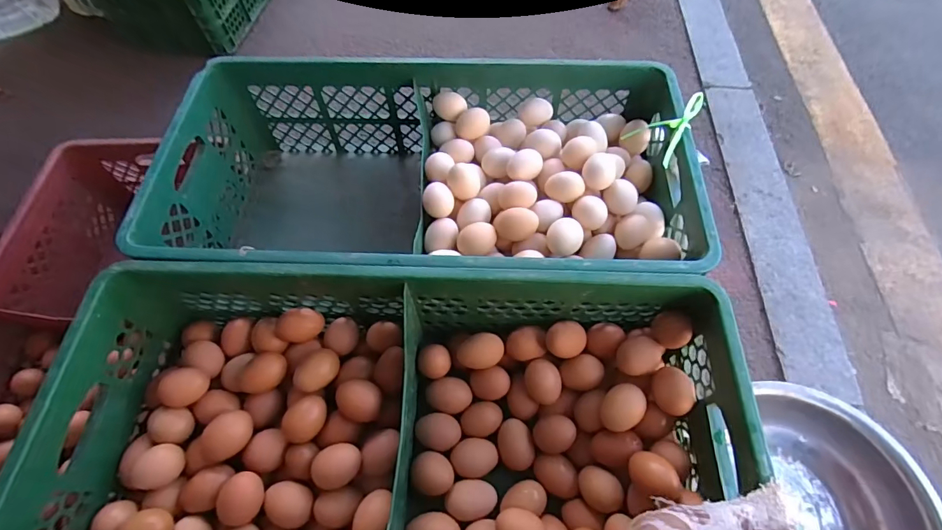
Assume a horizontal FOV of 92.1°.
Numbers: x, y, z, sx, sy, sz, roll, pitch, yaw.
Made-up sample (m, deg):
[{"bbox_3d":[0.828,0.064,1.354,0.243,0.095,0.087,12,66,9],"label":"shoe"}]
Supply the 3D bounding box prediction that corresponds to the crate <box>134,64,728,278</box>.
[{"bbox_3d":[-0.056,-0.097,0.623,0.618,0.215,0.322,1,62,2],"label":"crate"}]

